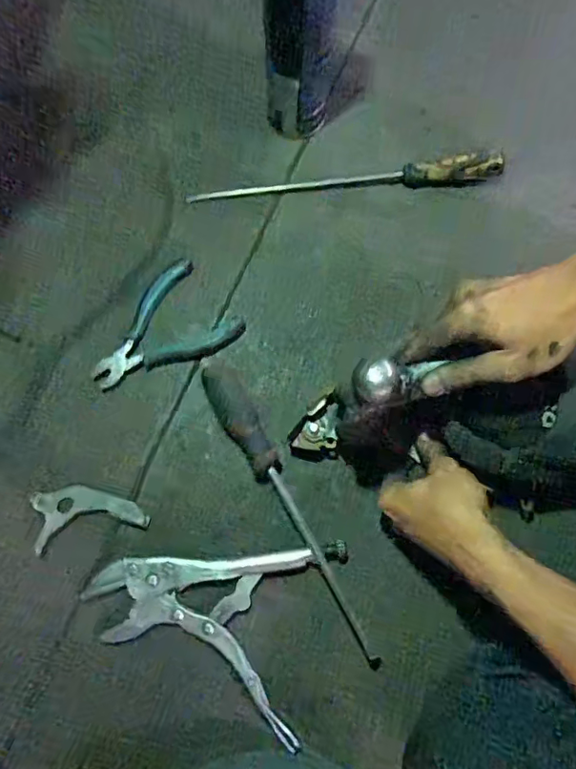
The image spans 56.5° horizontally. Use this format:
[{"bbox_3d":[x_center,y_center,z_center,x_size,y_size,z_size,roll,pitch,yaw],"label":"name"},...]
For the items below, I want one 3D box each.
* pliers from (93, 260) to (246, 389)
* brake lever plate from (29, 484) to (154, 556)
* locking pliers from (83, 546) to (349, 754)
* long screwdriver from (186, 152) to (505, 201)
[{"bbox_3d":[-0.129,-0.047,0.537,0.145,0.017,0.095,-41,80,-10],"label":"pliers"},{"bbox_3d":[-0.186,0.117,0.501,0.102,0.005,0.052,-14,77,-4],"label":"brake lever plate"},{"bbox_3d":[-0.071,0.209,0.477,0.217,0.012,0.161,10,76,1],"label":"locking pliers"},{"bbox_3d":[0.063,-0.217,0.572,0.331,0.025,0.023,-6,76,-3],"label":"long screwdriver"}]

